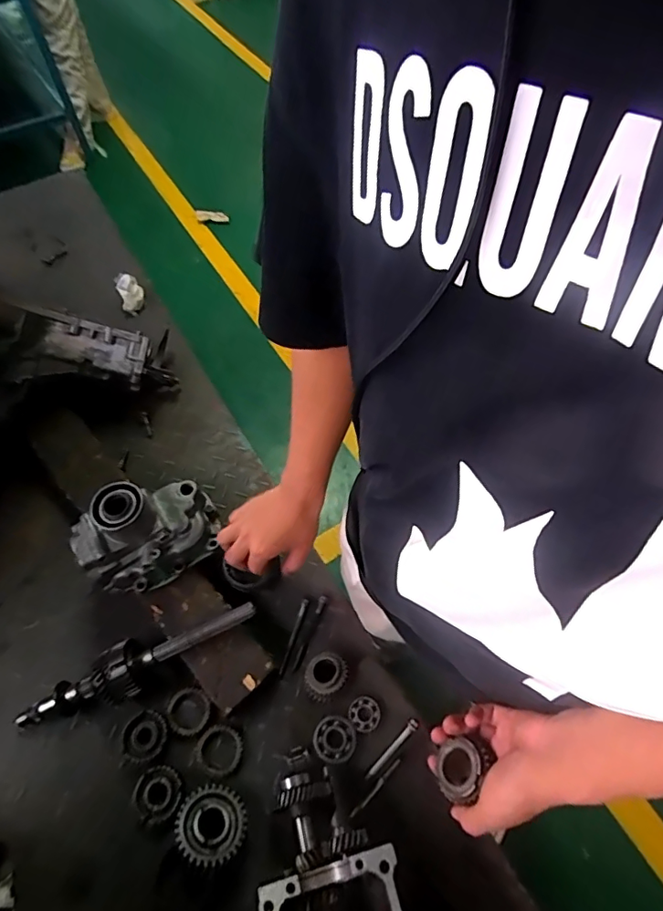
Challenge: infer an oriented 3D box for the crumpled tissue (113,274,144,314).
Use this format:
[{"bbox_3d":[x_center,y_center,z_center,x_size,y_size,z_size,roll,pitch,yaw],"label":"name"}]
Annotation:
[{"bbox_3d":[-0.419,-0.338,1.062,0.051,0.045,0.074,-23,62,-11],"label":"crumpled tissue"}]

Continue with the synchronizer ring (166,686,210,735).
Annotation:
[{"bbox_3d":[-0.185,0.331,0.661,0.054,0.018,0.054,-1,60,1],"label":"synchronizer ring"}]

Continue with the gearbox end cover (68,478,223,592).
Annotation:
[{"bbox_3d":[-0.242,0.096,0.669,0.168,0.122,0.099,-32,64,-16],"label":"gearbox end cover"}]

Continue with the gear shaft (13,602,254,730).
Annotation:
[{"bbox_3d":[-0.253,0.268,0.657,0.324,0.066,0.065,-27,63,-14],"label":"gear shaft"}]

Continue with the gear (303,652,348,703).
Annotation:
[{"bbox_3d":[-0.009,0.286,0.661,0.057,0.038,0.048,-32,64,-16],"label":"gear"}]

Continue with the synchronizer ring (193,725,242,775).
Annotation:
[{"bbox_3d":[-0.139,0.365,0.633,0.056,0.007,0.051,-1,60,1],"label":"synchronizer ring"}]

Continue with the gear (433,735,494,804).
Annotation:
[{"bbox_3d":[0.125,0.296,0.477,0.051,0.028,0.045,-40,32,13],"label":"gear"}]

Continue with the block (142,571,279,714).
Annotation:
[{"bbox_3d":[-0.167,0.243,0.689,0.087,0.041,0.193,-40,66,-20],"label":"block"}]

